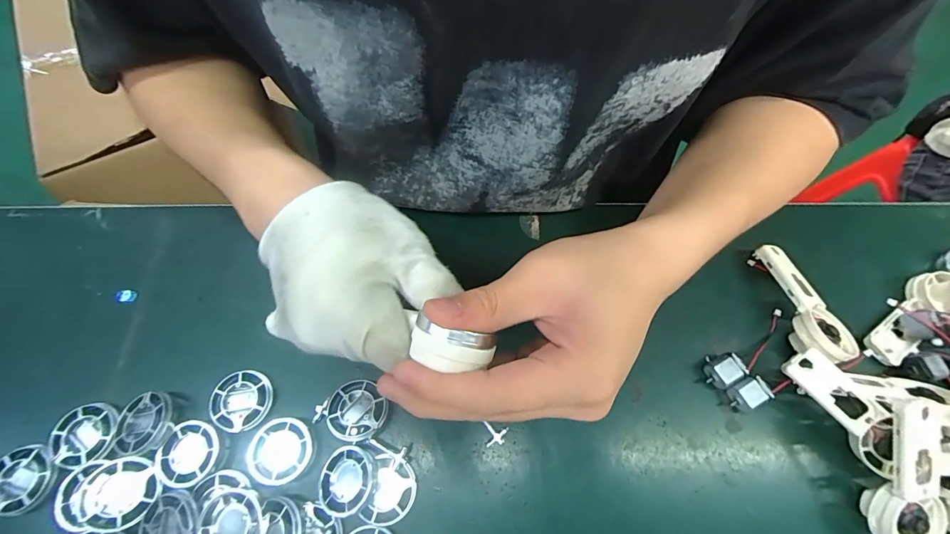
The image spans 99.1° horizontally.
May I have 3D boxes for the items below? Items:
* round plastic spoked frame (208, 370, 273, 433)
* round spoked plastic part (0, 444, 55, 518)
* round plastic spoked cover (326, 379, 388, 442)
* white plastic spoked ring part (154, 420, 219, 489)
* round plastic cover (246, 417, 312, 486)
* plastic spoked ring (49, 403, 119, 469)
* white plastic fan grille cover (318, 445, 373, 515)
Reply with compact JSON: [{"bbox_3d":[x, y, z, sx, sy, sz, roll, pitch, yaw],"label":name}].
[{"bbox_3d":[-0.158,0.089,0.272,0.038,0.004,0.040,0,68,0],"label":"round plastic spoked frame"},{"bbox_3d":[-0.290,0.136,0.258,0.040,0.005,0.040,0,80,-2],"label":"round spoked plastic part"},{"bbox_3d":[-0.078,0.095,0.268,0.035,0.014,0.039,-37,73,-14],"label":"round plastic spoked cover"},{"bbox_3d":[-0.183,0.119,0.258,0.037,0.005,0.037,0,68,0],"label":"white plastic spoked ring part"},{"bbox_3d":[-0.125,0.118,0.261,0.038,0.008,0.039,-7,68,-3],"label":"round plastic cover"},{"bbox_3d":[-0.255,0.110,0.266,0.043,0.006,0.039,-1,67,-1],"label":"plastic spoked ring"},{"bbox_3d":[-0.080,0.131,0.249,0.038,0.005,0.037,-17,60,13],"label":"white plastic fan grille cover"}]

